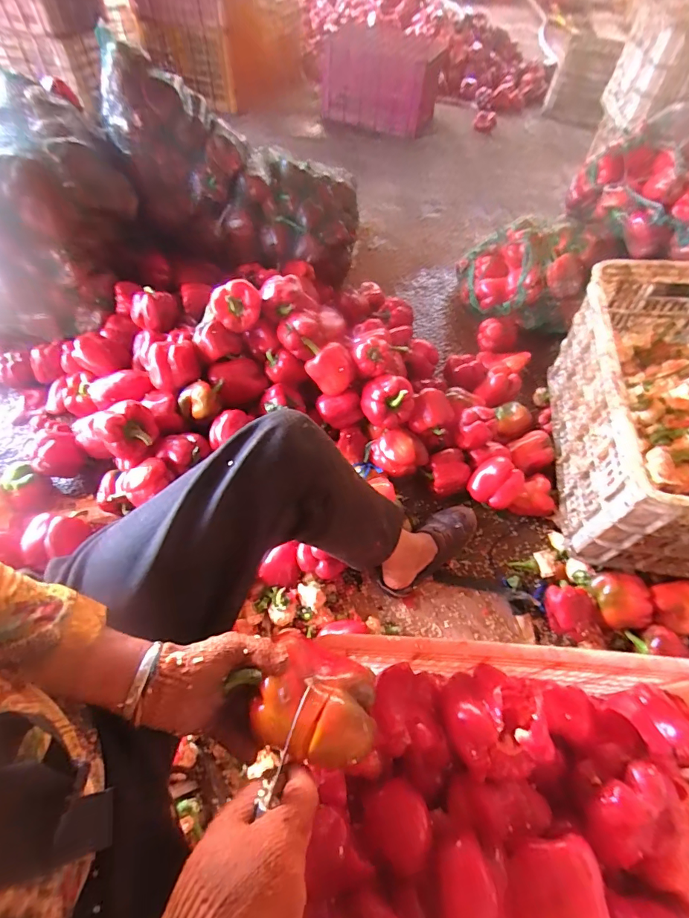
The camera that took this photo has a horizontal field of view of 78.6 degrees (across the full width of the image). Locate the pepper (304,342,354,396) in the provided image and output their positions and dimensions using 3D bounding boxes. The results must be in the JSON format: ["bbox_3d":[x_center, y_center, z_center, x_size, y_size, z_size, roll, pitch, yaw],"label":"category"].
[{"bbox_3d":[-0.028,-0.182,0.844,0.090,0.076,0.084,2,56,-3],"label":"pepper"}]

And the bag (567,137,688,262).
[{"bbox_3d":[0.775,-0.653,1.070,0.135,0.201,0.393,-20,60,-17],"label":"bag"}]

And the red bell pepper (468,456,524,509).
[{"bbox_3d":[0.312,0.048,0.867,0.093,0.064,0.103,35,99,9],"label":"red bell pepper"}]

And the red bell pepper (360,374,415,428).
[{"bbox_3d":[0.087,-0.119,0.847,0.102,0.084,0.091,-1,56,-5],"label":"red bell pepper"}]

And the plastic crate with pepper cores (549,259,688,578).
[{"bbox_3d":[0.602,-0.074,0.767,0.348,0.317,0.514,9,56,2],"label":"plastic crate with pepper cores"}]

